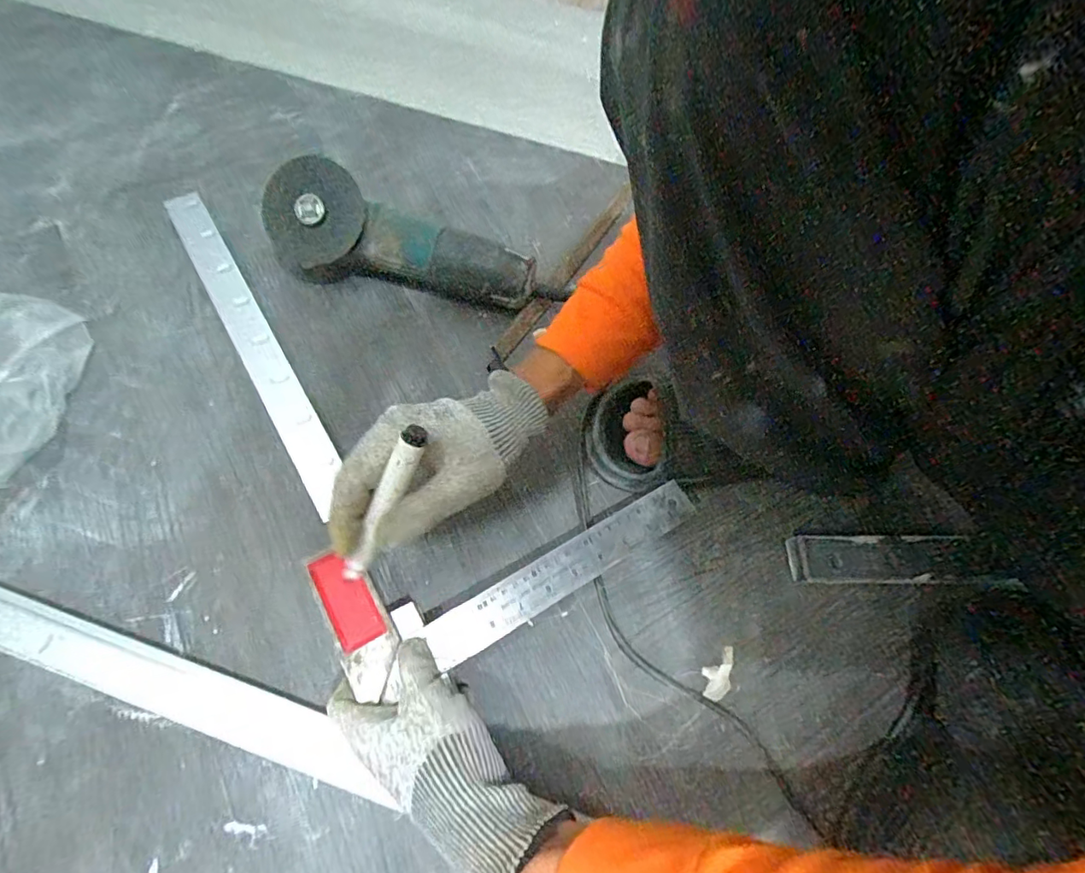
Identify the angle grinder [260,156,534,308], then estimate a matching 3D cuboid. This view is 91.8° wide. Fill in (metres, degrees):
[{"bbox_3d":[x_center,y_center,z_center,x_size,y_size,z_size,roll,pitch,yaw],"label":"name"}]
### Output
[{"bbox_3d":[-0.142,-0.198,0.545,0.260,0.102,0.087,7,66,-1],"label":"angle grinder"}]

